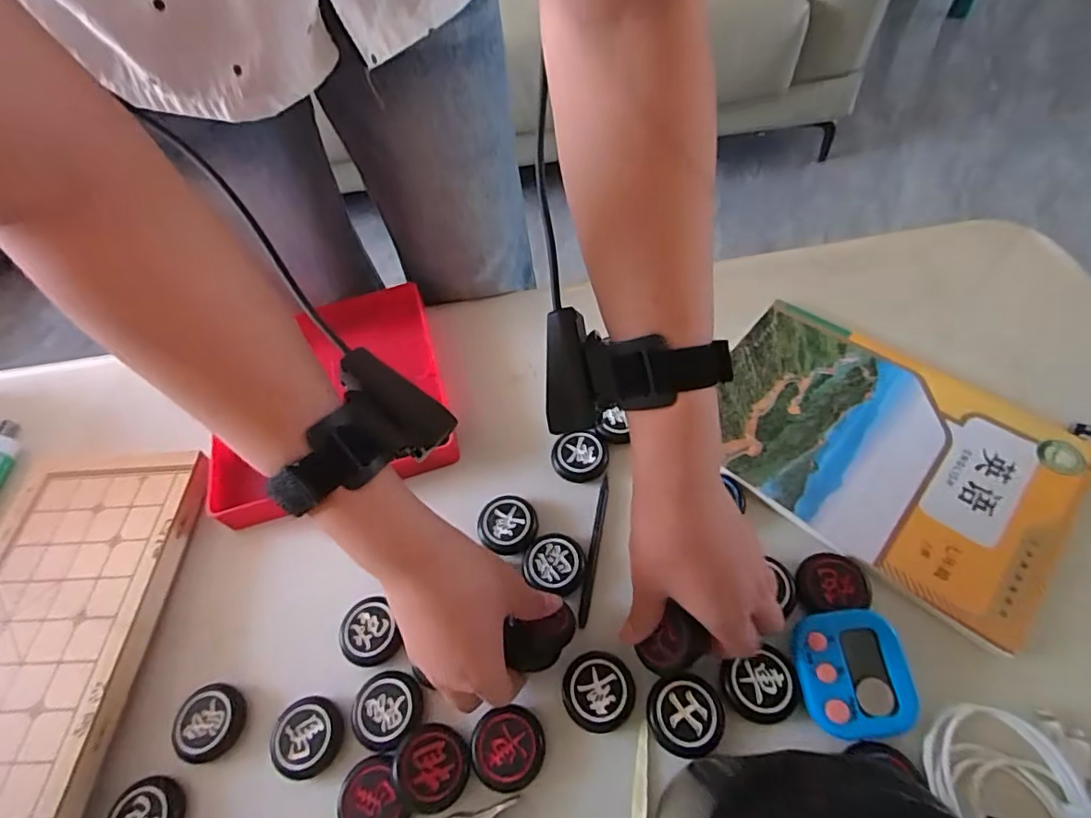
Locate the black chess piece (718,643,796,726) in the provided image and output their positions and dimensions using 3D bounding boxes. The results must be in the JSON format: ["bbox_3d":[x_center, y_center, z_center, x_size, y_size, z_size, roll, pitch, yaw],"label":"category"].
[{"bbox_3d":[0.131,0.169,0.336,0.041,0.011,0.039,-3,56,5],"label":"black chess piece"}]

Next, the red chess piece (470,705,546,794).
[{"bbox_3d":[-0.023,0.207,0.335,0.043,0.011,0.043,-13,56,-1],"label":"red chess piece"}]

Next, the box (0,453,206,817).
[{"bbox_3d":[-0.353,0.160,0.393,0.141,0.044,0.257,-5,56,4],"label":"box"}]

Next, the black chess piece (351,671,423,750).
[{"bbox_3d":[-0.102,0.191,0.352,0.044,0.011,0.042,-3,56,5],"label":"black chess piece"}]

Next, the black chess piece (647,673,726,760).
[{"bbox_3d":[0.085,0.186,0.333,0.044,0.022,0.041,-8,56,2],"label":"black chess piece"}]

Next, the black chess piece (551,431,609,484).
[{"bbox_3d":[0.028,0.039,0.439,0.042,0.014,0.039,-18,56,-5],"label":"black chess piece"}]

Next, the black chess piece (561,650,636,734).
[{"bbox_3d":[0.034,0.179,0.349,0.044,0.014,0.043,-3,56,5],"label":"black chess piece"}]

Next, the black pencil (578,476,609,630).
[{"bbox_3d":[0.036,0.102,0.404,0.007,0.013,0.111,7,58,12],"label":"black pencil"}]

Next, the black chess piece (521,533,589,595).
[{"bbox_3d":[0.007,0.111,0.394,0.044,0.010,0.042,-3,56,5],"label":"black chess piece"}]

